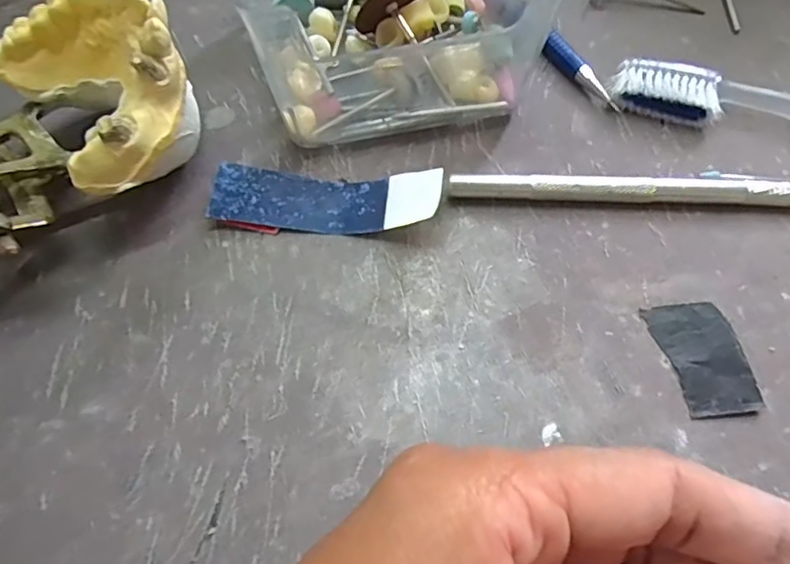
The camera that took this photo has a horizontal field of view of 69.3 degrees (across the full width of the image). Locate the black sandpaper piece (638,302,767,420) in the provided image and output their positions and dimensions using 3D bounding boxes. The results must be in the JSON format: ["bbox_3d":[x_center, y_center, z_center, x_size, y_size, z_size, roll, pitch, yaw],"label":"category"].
[{"bbox_3d":[0.090,0.021,0.165,0.021,0.004,0.035,-13,63,-6],"label":"black sandpaper piece"}]

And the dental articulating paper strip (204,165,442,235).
[{"bbox_3d":[-0.022,-0.027,0.185,0.072,0.013,0.020,3,63,3],"label":"dental articulating paper strip"}]

